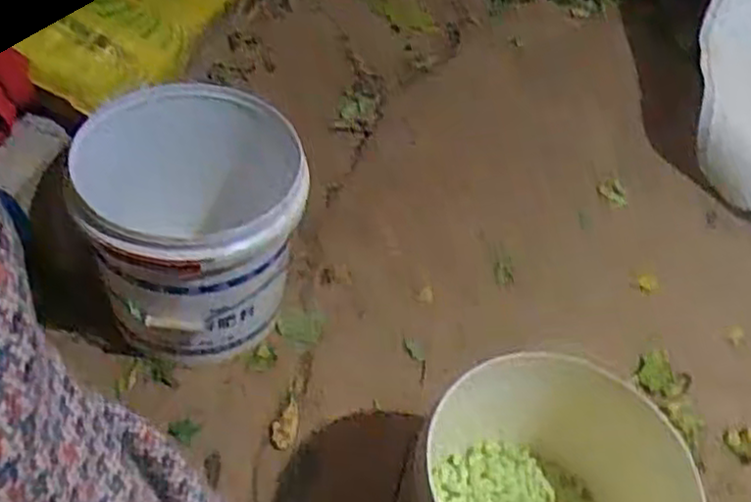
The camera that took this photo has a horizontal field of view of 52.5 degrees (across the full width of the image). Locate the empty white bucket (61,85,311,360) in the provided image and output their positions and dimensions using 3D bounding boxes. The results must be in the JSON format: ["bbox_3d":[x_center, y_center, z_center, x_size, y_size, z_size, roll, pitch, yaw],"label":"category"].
[{"bbox_3d":[-0.194,-0.019,0.915,0.214,0.248,0.232,6,49,-7],"label":"empty white bucket"}]

